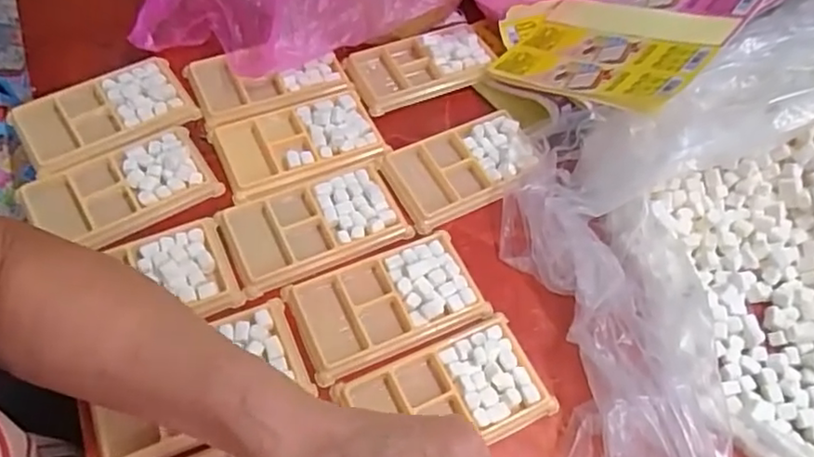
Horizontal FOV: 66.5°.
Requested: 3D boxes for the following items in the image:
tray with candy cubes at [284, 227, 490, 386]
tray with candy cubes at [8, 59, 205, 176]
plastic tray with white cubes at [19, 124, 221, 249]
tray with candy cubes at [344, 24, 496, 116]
[{"bbox_3d":[-0.014,0.055,0.460,0.133,0.014,0.080,-20,62,-15],"label":"tray with candy cubes"},{"bbox_3d":[-0.255,-0.098,0.527,0.135,0.011,0.080,-31,66,-21],"label":"tray with candy cubes"},{"bbox_3d":[-0.225,-0.031,0.489,0.135,0.010,0.076,-28,64,-19],"label":"plastic tray with white cubes"},{"bbox_3d":[0.015,-0.154,0.587,0.133,0.023,0.076,-20,62,-16],"label":"tray with candy cubes"}]

